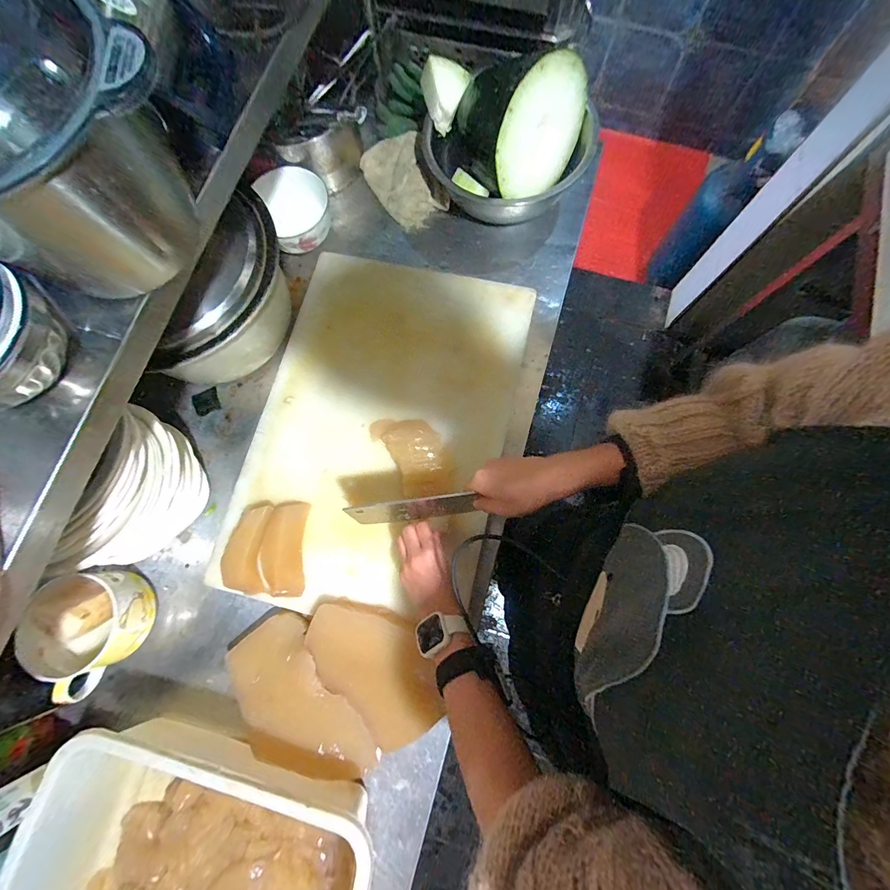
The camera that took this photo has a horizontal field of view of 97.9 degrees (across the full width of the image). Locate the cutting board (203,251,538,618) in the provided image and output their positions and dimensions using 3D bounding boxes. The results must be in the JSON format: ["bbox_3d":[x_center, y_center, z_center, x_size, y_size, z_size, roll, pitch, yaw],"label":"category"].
[{"bbox_3d":[-0.101,-0.039,0.627,0.394,0.042,0.568,13,76,5],"label":"cutting board"}]

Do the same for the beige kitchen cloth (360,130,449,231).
[{"bbox_3d":[-0.081,-0.500,0.732,0.117,0.045,0.187,-22,77,-4],"label":"beige kitchen cloth"}]

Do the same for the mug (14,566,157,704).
[{"bbox_3d":[-0.507,0.246,0.545,0.138,0.084,0.135,0,77,1],"label":"mug"}]

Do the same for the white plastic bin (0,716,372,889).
[{"bbox_3d":[-0.296,0.527,0.459,0.398,0.121,0.309,12,78,4],"label":"white plastic bin"}]

